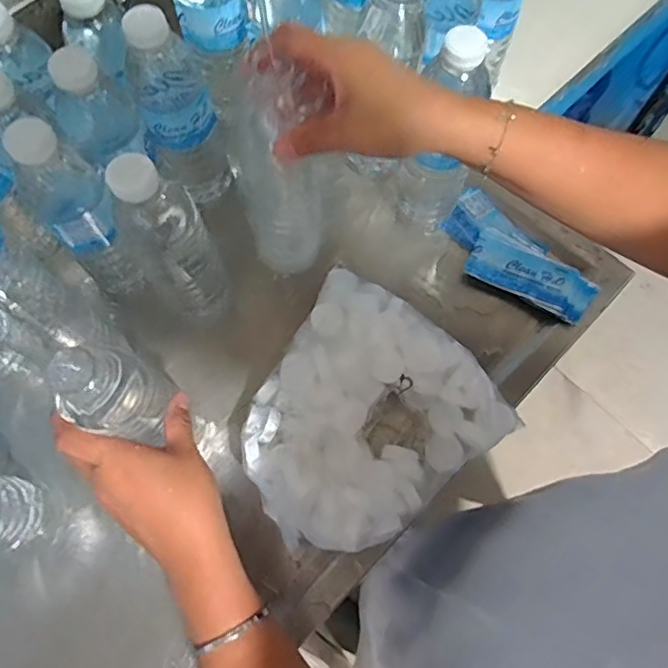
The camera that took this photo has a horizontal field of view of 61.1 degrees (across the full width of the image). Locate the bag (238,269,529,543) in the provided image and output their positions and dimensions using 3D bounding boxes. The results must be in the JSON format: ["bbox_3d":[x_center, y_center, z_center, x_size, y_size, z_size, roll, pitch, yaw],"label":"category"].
[{"bbox_3d":[0.017,0.063,0.497,0.210,0.062,0.197,-36,73,-13],"label":"bag"}]

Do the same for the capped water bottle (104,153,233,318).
[{"bbox_3d":[-0.126,-0.074,0.453,0.053,0.202,0.059,-25,71,-9],"label":"capped water bottle"}]

